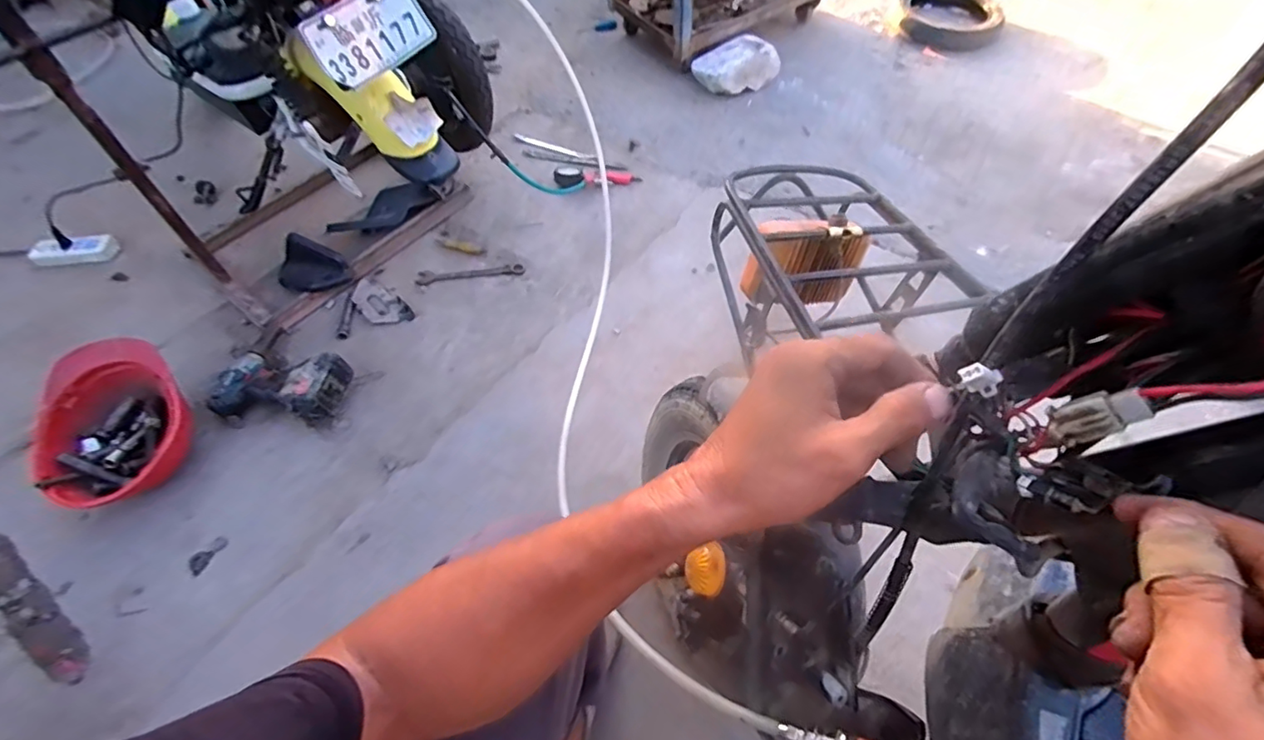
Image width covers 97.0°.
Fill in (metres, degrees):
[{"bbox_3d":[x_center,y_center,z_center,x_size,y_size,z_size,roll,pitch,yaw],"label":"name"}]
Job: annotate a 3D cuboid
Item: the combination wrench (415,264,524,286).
[{"bbox_3d":[-0.373,-0.222,1.291,0.239,0.014,0.041,-4,54,-1],"label":"combination wrench"}]

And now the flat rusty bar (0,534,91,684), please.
[{"bbox_3d":[-0.981,0.384,0.908,0.321,0.014,0.067,32,67,18],"label":"flat rusty bar"}]

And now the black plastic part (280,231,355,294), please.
[{"bbox_3d":[-0.712,-0.226,1.234,0.161,0.070,0.109,23,60,17],"label":"black plastic part"}]

